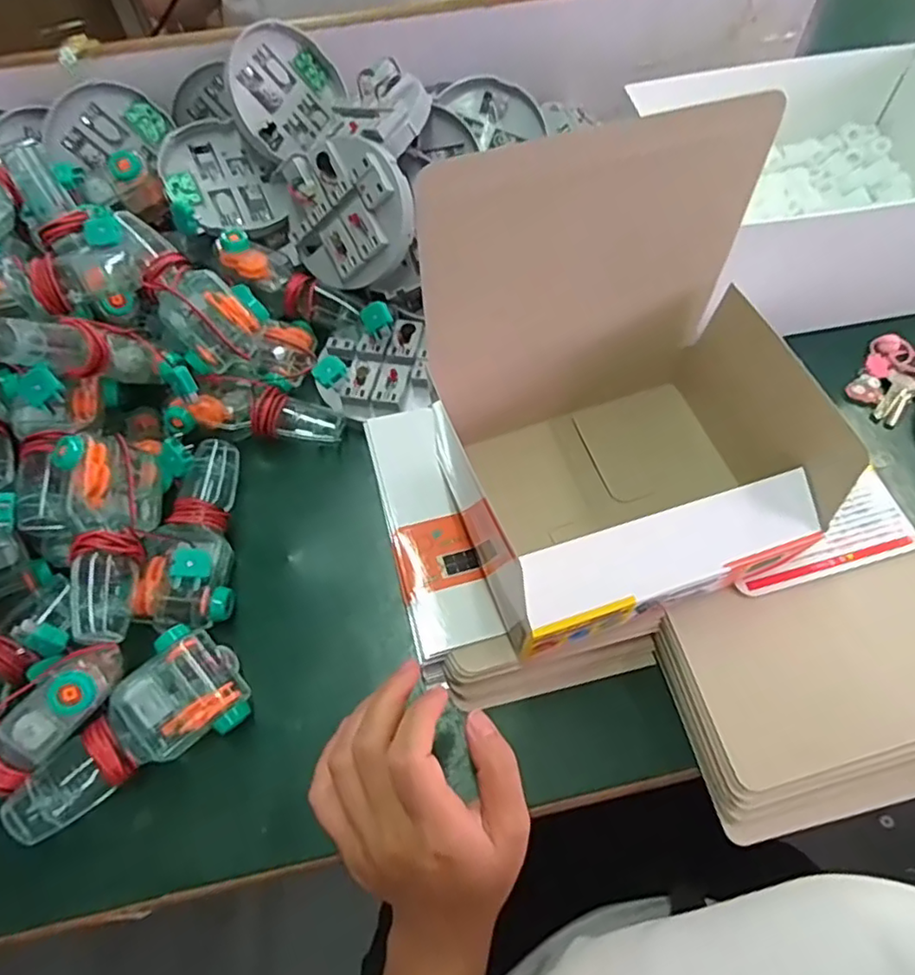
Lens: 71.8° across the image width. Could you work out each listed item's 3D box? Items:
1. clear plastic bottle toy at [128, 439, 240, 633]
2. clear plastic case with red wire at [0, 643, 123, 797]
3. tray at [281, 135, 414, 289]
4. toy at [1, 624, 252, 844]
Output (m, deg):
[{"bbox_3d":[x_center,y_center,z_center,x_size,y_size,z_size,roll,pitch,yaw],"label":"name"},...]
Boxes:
[{"bbox_3d":[-0.165,0.026,0.403,0.053,0.032,0.127,2,60,3],"label":"clear plastic bottle toy"},{"bbox_3d":[-0.229,0.137,0.331,0.119,0.037,0.029,-46,67,-2],"label":"clear plastic case with red wire"},{"bbox_3d":[-0.084,-0.200,0.465,0.102,0.097,0.020,-13,13,31],"label":"tray"},{"bbox_3d":[-0.182,0.133,0.352,0.123,0.045,0.059,-30,64,-15],"label":"toy"}]

